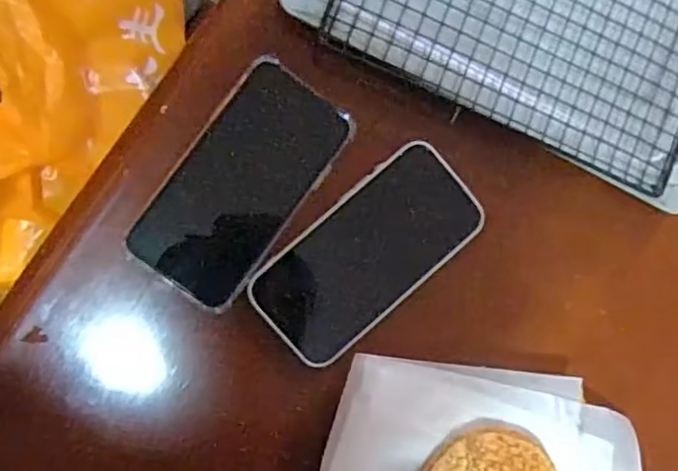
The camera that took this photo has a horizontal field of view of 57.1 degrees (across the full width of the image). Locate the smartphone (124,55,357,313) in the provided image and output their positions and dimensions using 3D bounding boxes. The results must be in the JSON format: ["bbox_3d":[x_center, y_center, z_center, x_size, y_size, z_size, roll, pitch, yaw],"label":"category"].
[{"bbox_3d":[-0.061,-0.032,0.395,0.078,0.012,0.153,35,85,-7],"label":"smartphone"}]

